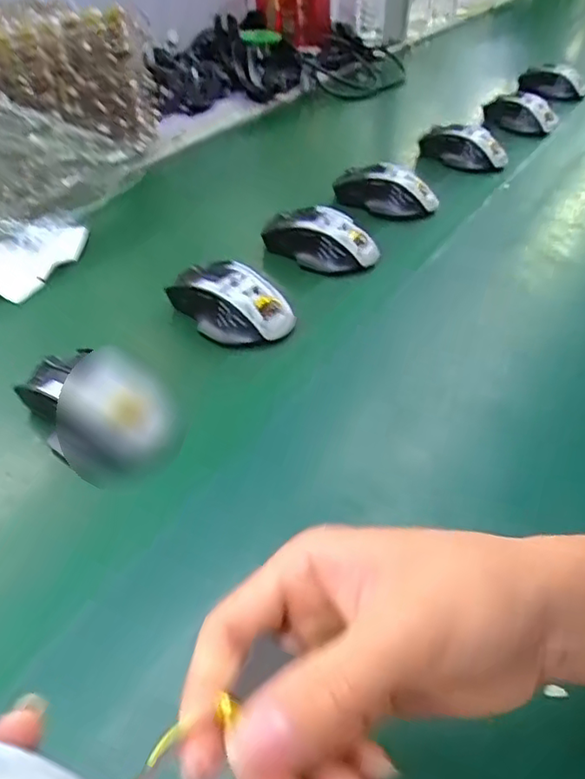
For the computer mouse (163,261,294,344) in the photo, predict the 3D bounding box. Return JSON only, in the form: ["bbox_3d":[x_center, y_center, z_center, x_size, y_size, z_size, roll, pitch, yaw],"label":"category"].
[{"bbox_3d":[-0.051,-0.072,0.494,0.100,0.035,0.064,24,47,26],"label":"computer mouse"}]

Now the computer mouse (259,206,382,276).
[{"bbox_3d":[0.026,-0.144,0.570,0.104,0.039,0.052,17,45,20],"label":"computer mouse"}]

